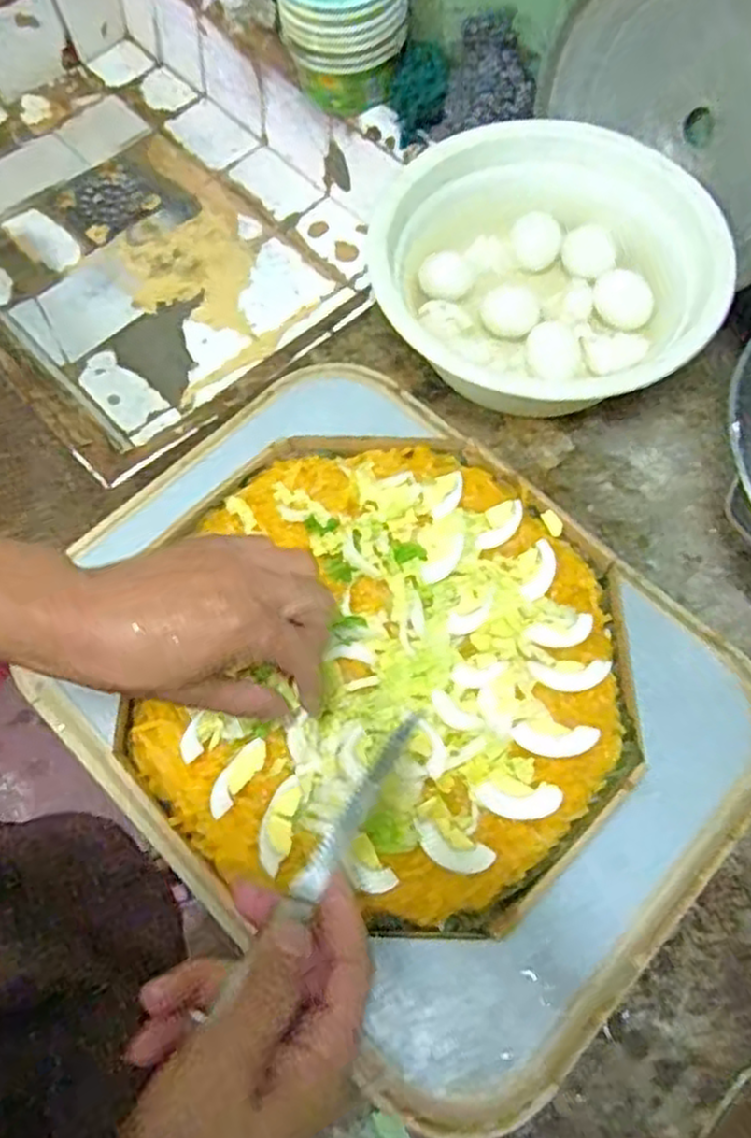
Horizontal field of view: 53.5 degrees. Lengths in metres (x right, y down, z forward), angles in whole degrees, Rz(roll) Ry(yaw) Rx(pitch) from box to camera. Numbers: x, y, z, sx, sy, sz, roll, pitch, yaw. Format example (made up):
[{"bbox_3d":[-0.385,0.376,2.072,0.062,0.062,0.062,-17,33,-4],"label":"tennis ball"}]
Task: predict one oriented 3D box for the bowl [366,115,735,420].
[{"bbox_3d":[0.141,-0.225,0.582,0.242,0.102,0.244,0,67,1],"label":"bowl"}]

